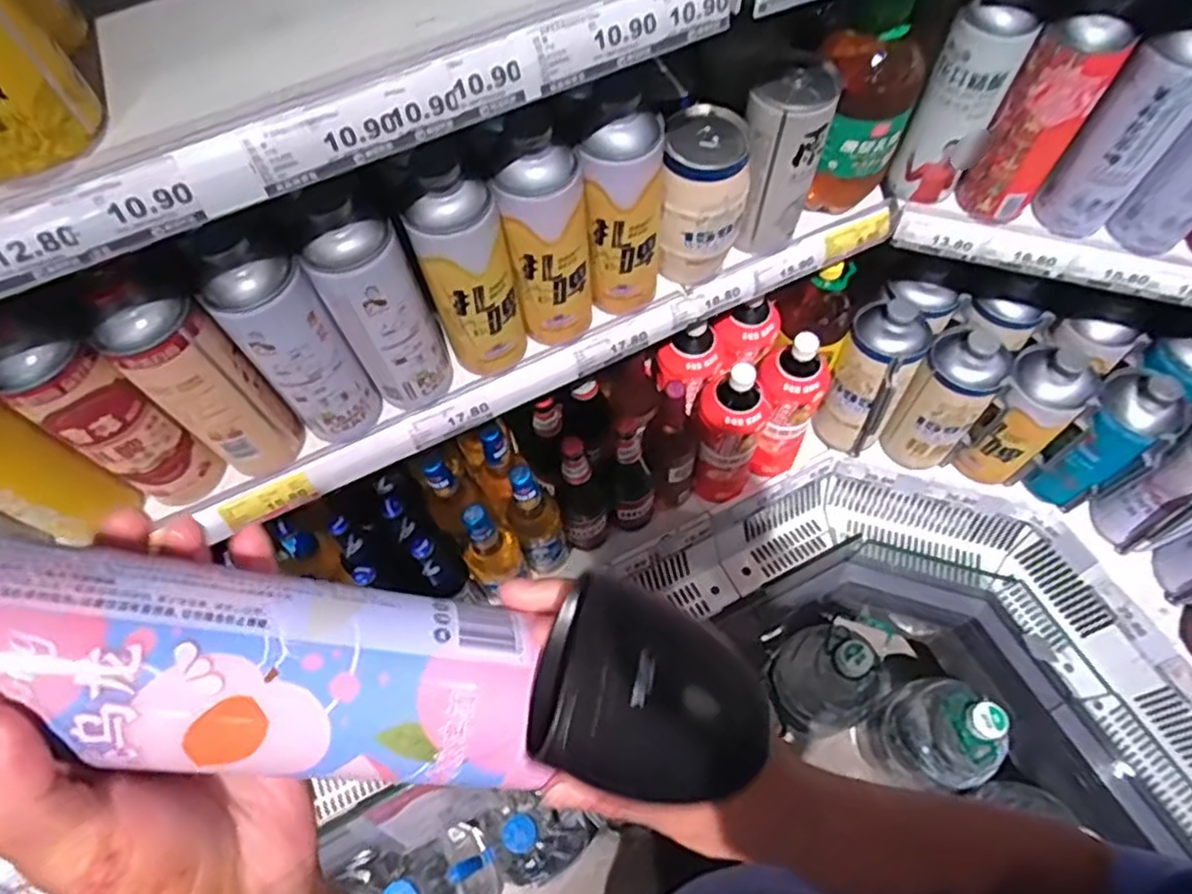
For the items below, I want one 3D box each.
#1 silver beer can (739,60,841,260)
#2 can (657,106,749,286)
[{"bbox_3d":[0.186,-0.285,0.711,0.074,0.181,0.082,14,64,10],"label":"silver beer can"},{"bbox_3d":[0.108,-0.253,0.714,0.082,0.158,0.092,1,63,3],"label":"can"}]

